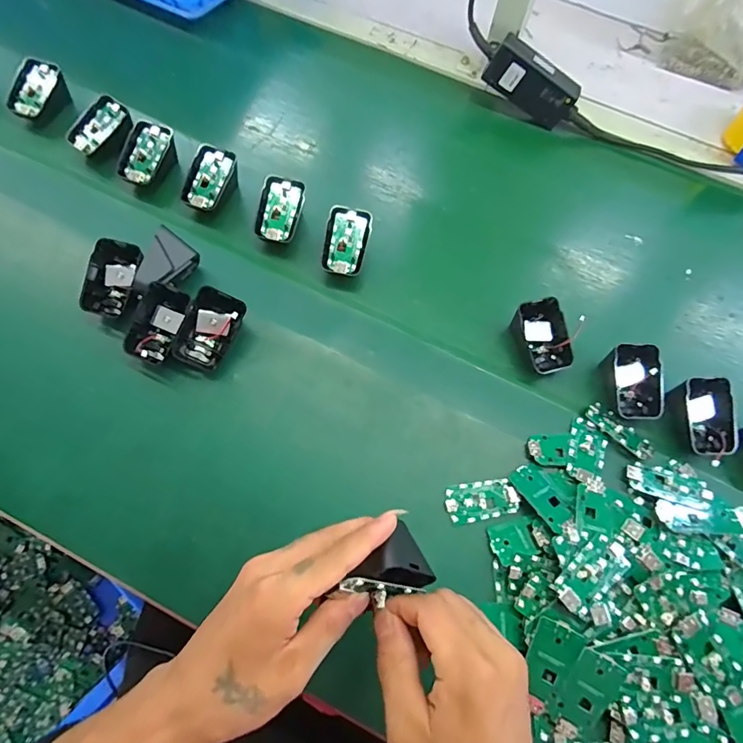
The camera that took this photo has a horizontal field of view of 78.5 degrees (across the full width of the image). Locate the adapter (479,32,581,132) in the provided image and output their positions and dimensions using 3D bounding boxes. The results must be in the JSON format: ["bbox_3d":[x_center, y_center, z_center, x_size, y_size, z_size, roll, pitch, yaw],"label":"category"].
[{"bbox_3d":[0.199,-0.358,0.567,0.114,0.052,0.029,31,66,-10],"label":"adapter"}]

